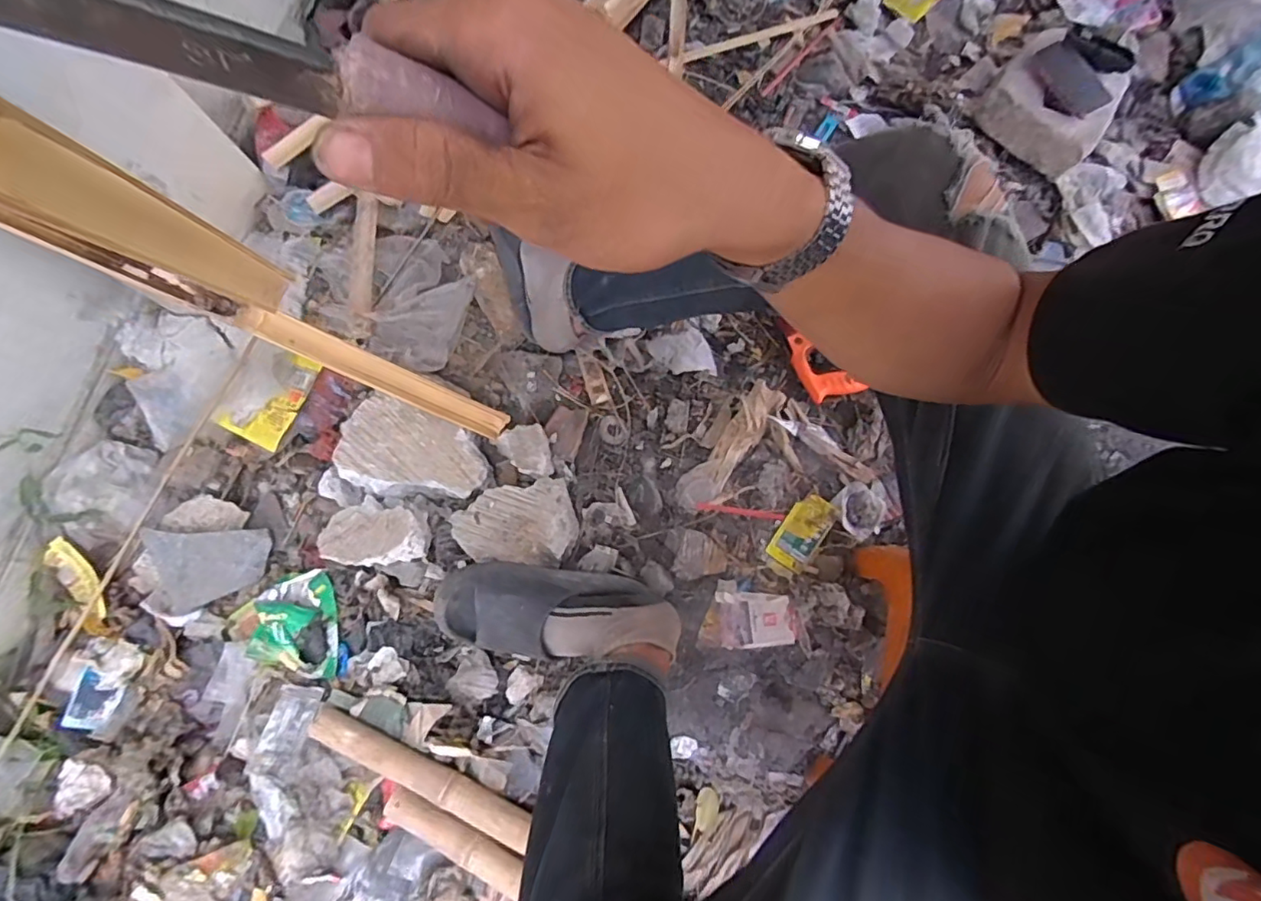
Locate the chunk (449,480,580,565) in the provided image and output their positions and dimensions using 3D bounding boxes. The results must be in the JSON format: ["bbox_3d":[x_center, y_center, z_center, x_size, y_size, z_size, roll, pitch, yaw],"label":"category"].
[{"bbox_3d":[-0.157,0.109,0.795,0.160,0.047,0.117,-16,77,-2],"label":"chunk"}]

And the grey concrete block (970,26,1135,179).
[{"bbox_3d":[0.678,-0.569,0.941,0.185,0.122,0.163,29,79,8],"label":"grey concrete block"}]

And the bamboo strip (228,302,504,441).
[{"bbox_3d":[-0.307,-0.093,0.736,0.024,0.333,0.042,1,71,47],"label":"bamboo strip"}]

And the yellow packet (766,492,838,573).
[{"bbox_3d":[0.243,0.113,0.810,0.057,0.010,0.108,36,80,9],"label":"yellow packet"}]

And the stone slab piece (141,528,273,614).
[{"bbox_3d":[-0.608,0.157,0.839,0.145,0.019,0.119,-18,101,-18],"label":"stone slab piece"}]

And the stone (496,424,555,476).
[{"bbox_3d":[-0.146,-0.002,0.824,0.064,0.040,0.089,-38,78,-7],"label":"stone"}]

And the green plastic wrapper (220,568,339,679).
[{"bbox_3d":[-0.507,0.258,0.827,0.166,0.037,0.151,-9,76,-1],"label":"green plastic wrapper"}]

